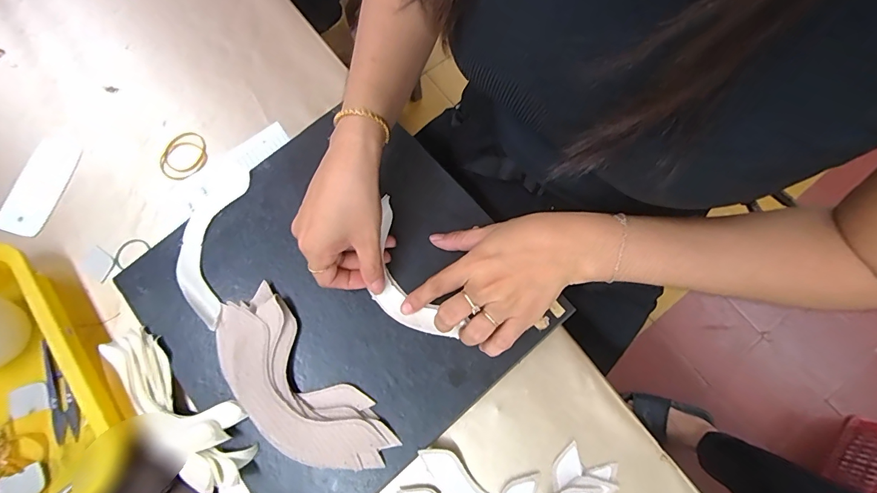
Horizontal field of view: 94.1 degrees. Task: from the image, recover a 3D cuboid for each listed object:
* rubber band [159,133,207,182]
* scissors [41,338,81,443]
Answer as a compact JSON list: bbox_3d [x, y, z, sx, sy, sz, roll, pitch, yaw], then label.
[{"bbox_3d":[-0.270,-0.096,0.433,0.050,0.005,0.055,0,74,1],"label":"rubber band"},{"bbox_3d":[-0.347,0.132,0.370,0.023,0.013,0.090,-24,75,-5],"label":"scissors"}]

